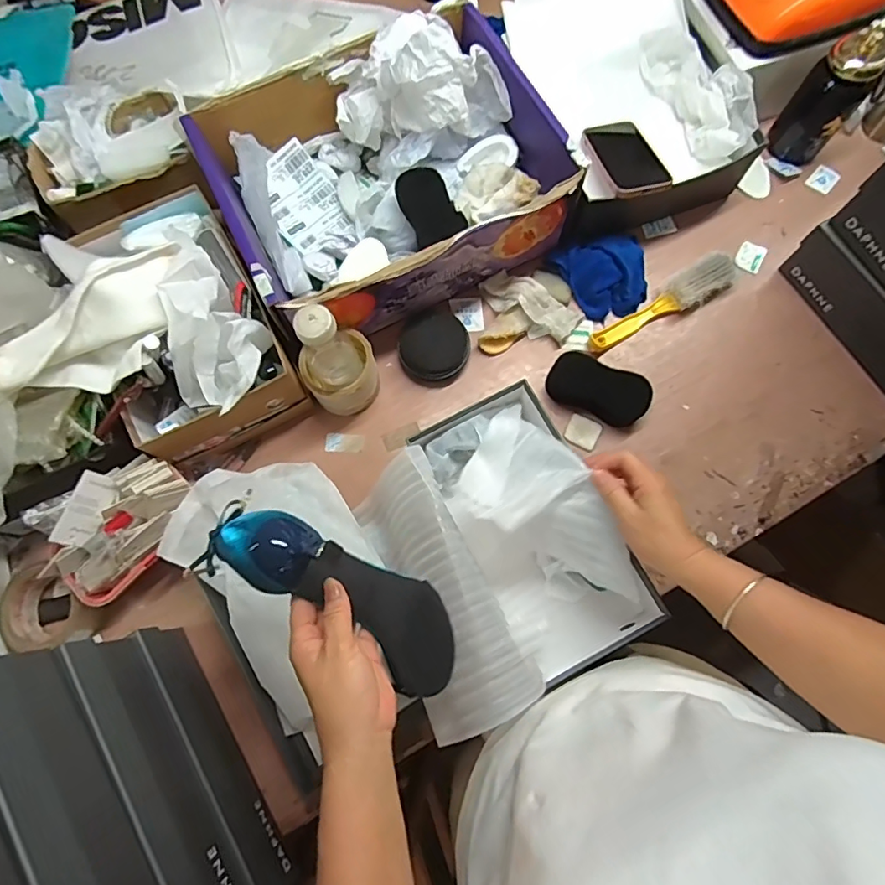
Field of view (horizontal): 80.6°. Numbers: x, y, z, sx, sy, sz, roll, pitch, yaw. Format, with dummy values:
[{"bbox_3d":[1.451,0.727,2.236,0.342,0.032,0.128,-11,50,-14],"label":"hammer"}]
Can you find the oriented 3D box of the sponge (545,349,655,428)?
[{"bbox_3d":[0.199,-0.070,0.669,0.126,0.033,0.060,22,76,6],"label":"sponge"}]

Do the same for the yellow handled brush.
[{"bbox_3d":[0.296,-0.186,0.700,0.225,0.035,0.054,-31,77,-7],"label":"yellow handled brush"}]

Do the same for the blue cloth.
[{"bbox_3d":[0.221,-0.230,0.711,0.120,0.040,0.112,-16,75,-3],"label":"blue cloth"}]

